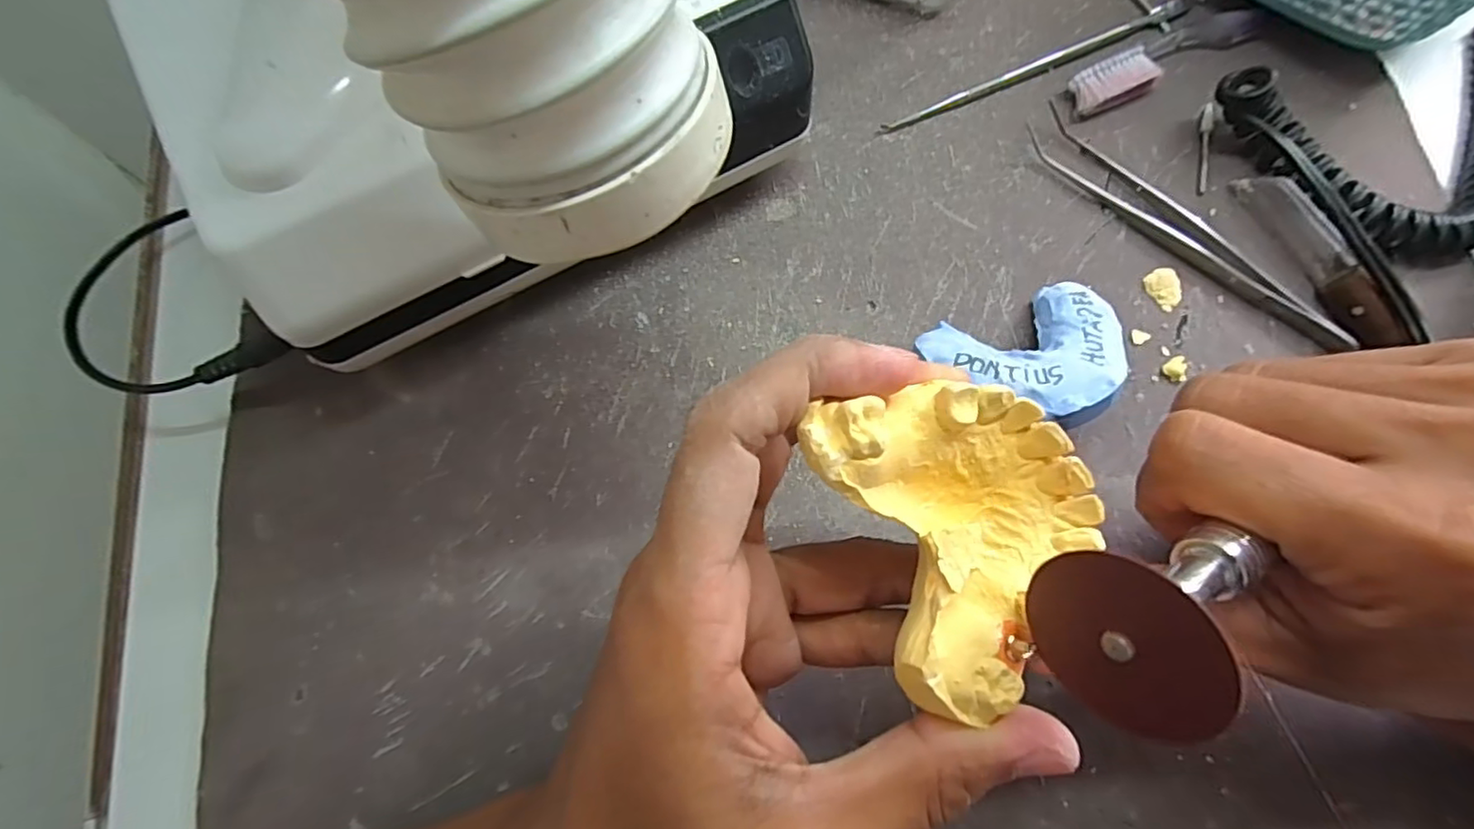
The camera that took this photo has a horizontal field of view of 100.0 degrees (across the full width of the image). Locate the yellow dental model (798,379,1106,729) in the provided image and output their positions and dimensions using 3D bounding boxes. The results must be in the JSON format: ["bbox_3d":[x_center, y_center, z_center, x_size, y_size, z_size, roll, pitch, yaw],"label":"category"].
[{"bbox_3d":[0.049,0.023,0.126,0.053,0.022,0.062,-22,76,-6],"label":"yellow dental model"}]

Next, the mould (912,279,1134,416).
[{"bbox_3d":[0.103,-0.019,0.218,0.064,0.034,0.046,-20,76,-5],"label":"mould"}]

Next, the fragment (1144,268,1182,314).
[{"bbox_3d":[0.168,-0.050,0.242,0.014,0.004,0.016,-32,77,-8],"label":"fragment"}]

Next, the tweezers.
[{"bbox_3d":[0.176,-0.076,0.246,0.025,0.010,0.137,-44,79,-11],"label":"tweezers"}]

